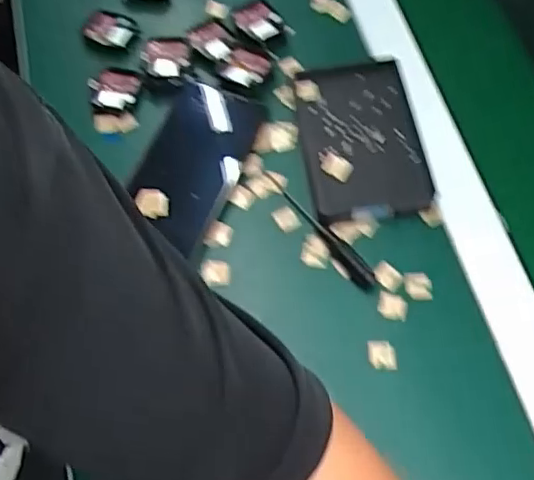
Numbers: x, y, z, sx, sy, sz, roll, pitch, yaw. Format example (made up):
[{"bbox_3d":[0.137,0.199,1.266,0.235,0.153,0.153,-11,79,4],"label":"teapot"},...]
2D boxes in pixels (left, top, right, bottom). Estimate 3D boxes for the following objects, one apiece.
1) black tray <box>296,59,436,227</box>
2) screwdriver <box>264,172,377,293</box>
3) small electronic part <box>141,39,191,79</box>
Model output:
[{"bbox_3d":[0.074,-0.081,0.493,0.088,0.023,0.135,-8,64,-4],"label":"black tray"},{"bbox_3d":[0.039,-0.010,0.468,0.014,0.014,0.123,-33,69,-15],"label":"screwdriver"},{"bbox_3d":[-0.086,-0.153,0.530,0.039,0.016,0.040,0,64,0],"label":"small electronic part"}]

